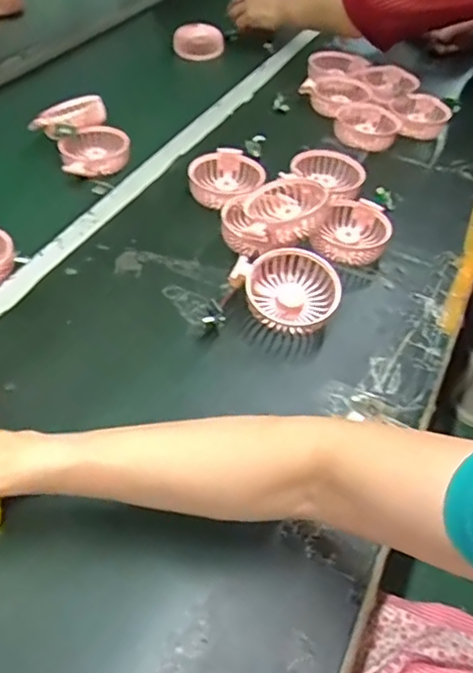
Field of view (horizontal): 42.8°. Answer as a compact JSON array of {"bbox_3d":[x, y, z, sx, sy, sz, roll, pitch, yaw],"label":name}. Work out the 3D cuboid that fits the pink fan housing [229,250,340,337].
[{"bbox_3d":[0.052,-0.048,0.605,0.091,0.044,0.088,-17,50,-19],"label":"pink fan housing"}]

